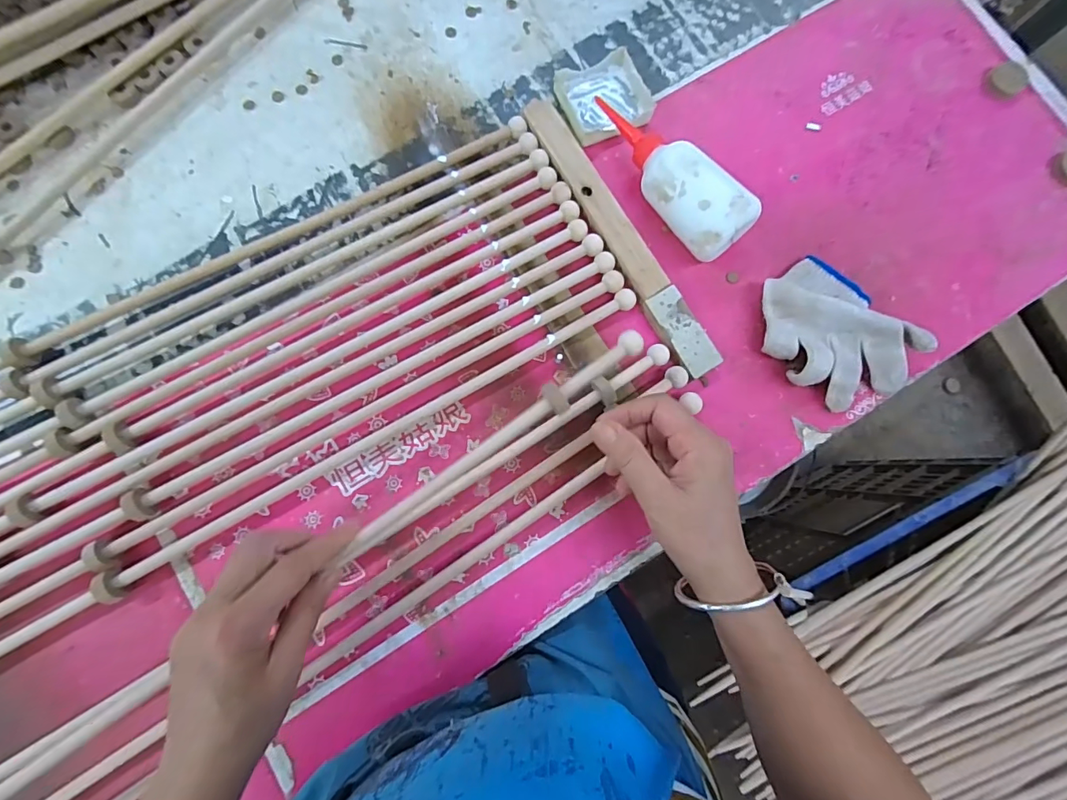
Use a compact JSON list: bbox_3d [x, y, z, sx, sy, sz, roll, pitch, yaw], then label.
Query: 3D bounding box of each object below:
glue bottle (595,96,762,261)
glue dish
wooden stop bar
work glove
[{"bbox_3d":[0.112,-0.199,0.408,0.052,0.062,0.178,-41,85,-7],"label":"glue bottle"},{"bbox_3d":[0.068,-0.288,0.441,0.082,0.016,0.073,-23,83,-5],"label":"glue dish"},{"bbox_3d":[0.079,-0.151,0.420,0.033,0.017,0.290,-29,84,-6],"label":"wooden stop bar"},{"bbox_3d":[0.262,-0.057,0.401,0.104,0.044,0.135,-35,85,-7],"label":"work glove"}]

